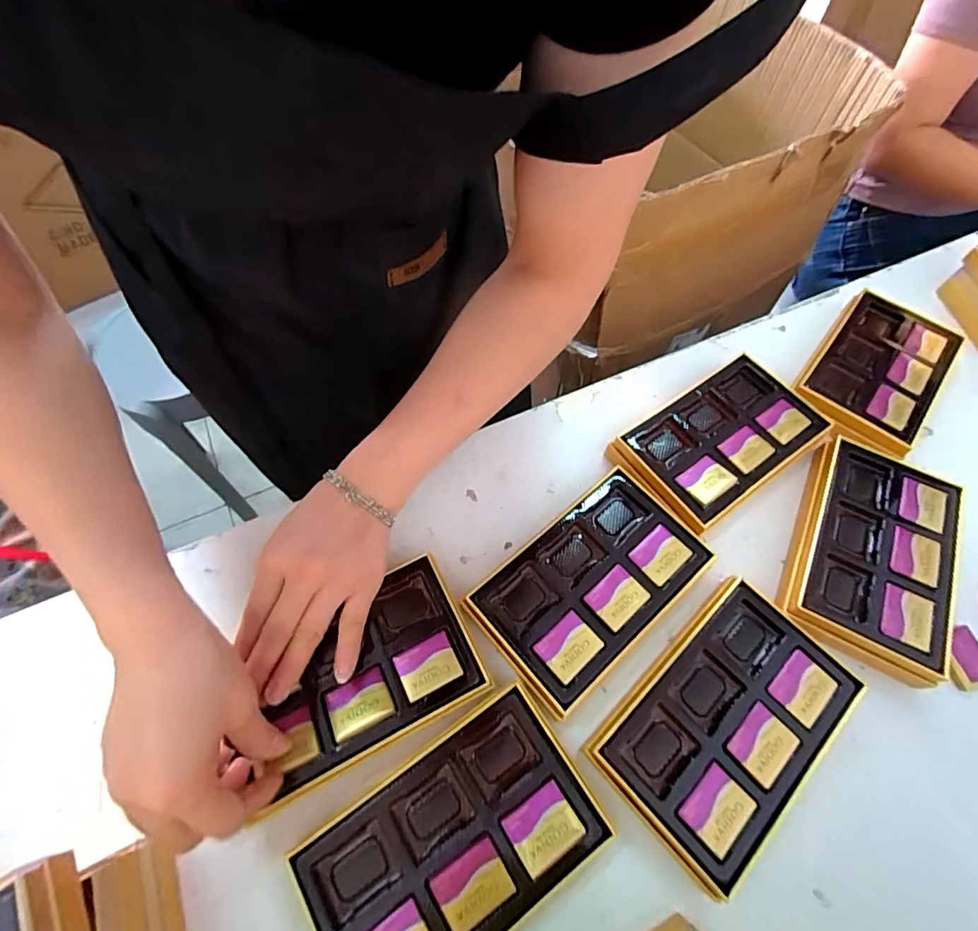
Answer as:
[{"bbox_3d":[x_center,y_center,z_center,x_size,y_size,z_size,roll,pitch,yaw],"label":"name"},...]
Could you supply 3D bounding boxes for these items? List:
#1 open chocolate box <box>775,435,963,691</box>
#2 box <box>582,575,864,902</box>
[{"bbox_3d":[0.295,0.067,0.379,0.104,0.034,0.166,26,64,12],"label":"open chocolate box"},{"bbox_3d":[0.155,0.168,0.323,0.164,0.026,0.103,-38,69,-19],"label":"box"}]

